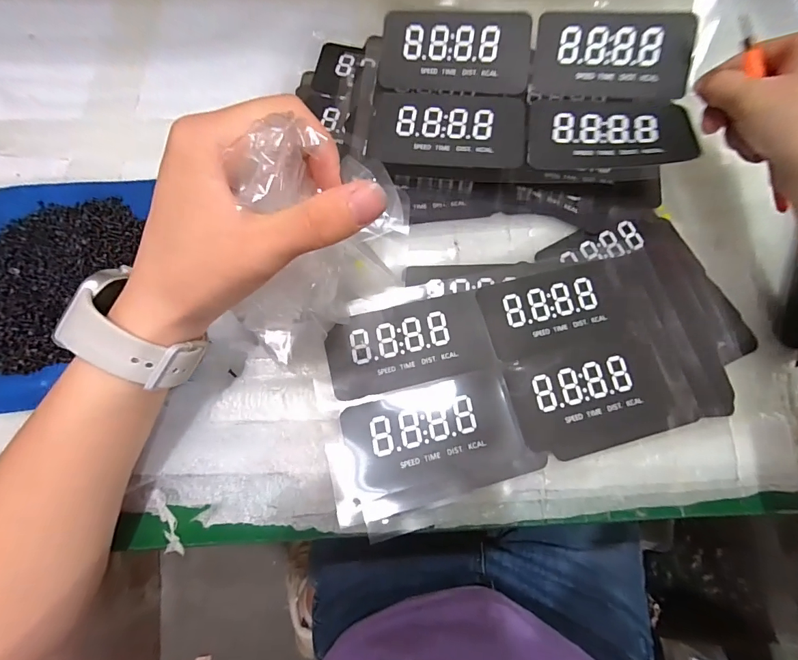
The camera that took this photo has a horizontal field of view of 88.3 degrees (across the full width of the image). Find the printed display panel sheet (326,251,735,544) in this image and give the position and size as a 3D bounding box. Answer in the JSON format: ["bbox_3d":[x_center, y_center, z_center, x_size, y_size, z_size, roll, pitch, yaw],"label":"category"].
[{"bbox_3d":[0.084,0.030,0.288,0.274,0.006,0.137,-16,73,-8],"label":"printed display panel sheet"}]

